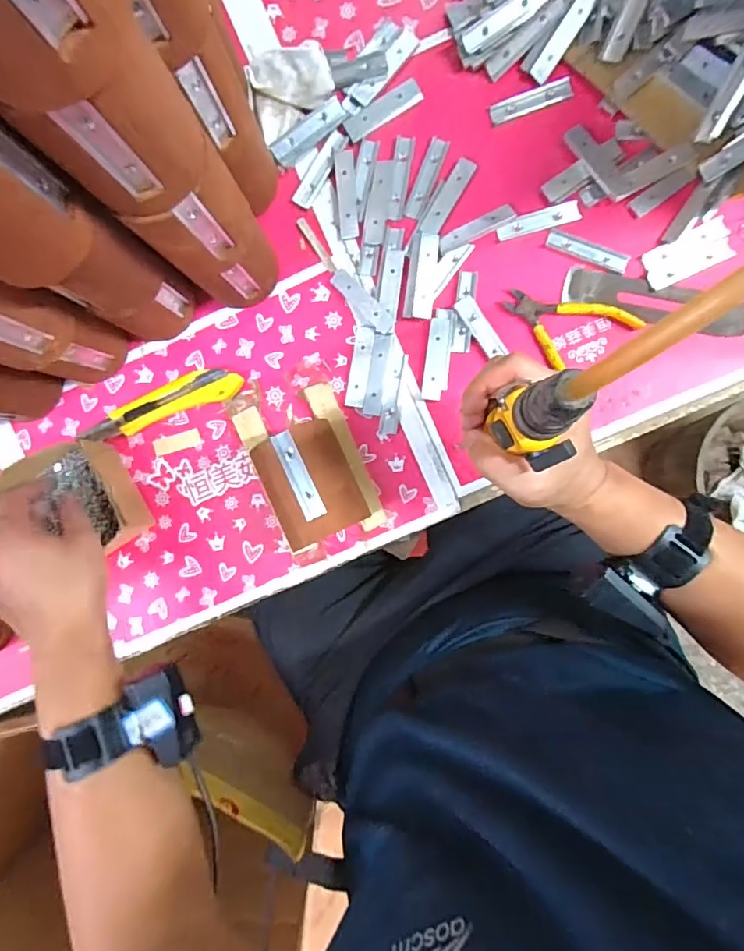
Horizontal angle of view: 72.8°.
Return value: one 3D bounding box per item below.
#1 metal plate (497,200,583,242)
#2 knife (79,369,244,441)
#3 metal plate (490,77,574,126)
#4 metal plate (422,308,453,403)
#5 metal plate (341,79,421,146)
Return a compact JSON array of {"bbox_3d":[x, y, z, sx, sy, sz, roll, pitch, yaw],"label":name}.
[{"bbox_3d":[0.161,-0.246,0.487,0.079,0.004,0.019,-16,91,3],"label":"metal plate"},{"bbox_3d":[-0.213,-0.070,0.505,0.170,0.018,0.033,-20,91,3],"label":"knife"},{"bbox_3d":[0.154,-0.362,0.486,0.080,0.004,0.018,-18,91,3],"label":"metal plate"},{"bbox_3d":[0.066,-0.118,0.493,0.024,0.004,0.088,7,92,3],"label":"metal plate"},{"bbox_3d":[0.011,-0.354,0.490,0.080,0.004,0.022,-31,90,3],"label":"metal plate"}]

